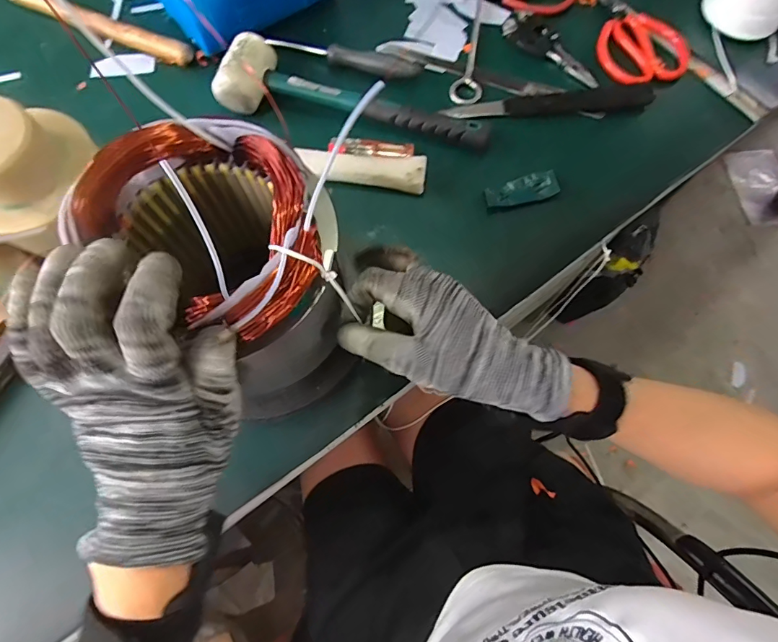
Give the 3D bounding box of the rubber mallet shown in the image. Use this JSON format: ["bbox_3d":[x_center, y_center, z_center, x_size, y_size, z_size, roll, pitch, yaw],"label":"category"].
[{"bbox_3d":[-0.034,-0.235,0.457,0.286,0.046,0.071,10,71,3],"label":"rubber mallet"}]

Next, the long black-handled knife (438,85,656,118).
[{"bbox_3d":[0.172,-0.235,0.476,0.221,0.014,0.027,-5,71,-2],"label":"long black-handled knife"}]

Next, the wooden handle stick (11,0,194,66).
[{"bbox_3d":[-0.335,-0.339,0.504,0.240,0.020,0.027,24,72,8],"label":"wooden handle stick"}]

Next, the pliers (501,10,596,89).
[{"bbox_3d":[0.183,-0.304,0.493,0.045,0.012,0.127,-41,76,-13],"label":"pliers"}]

